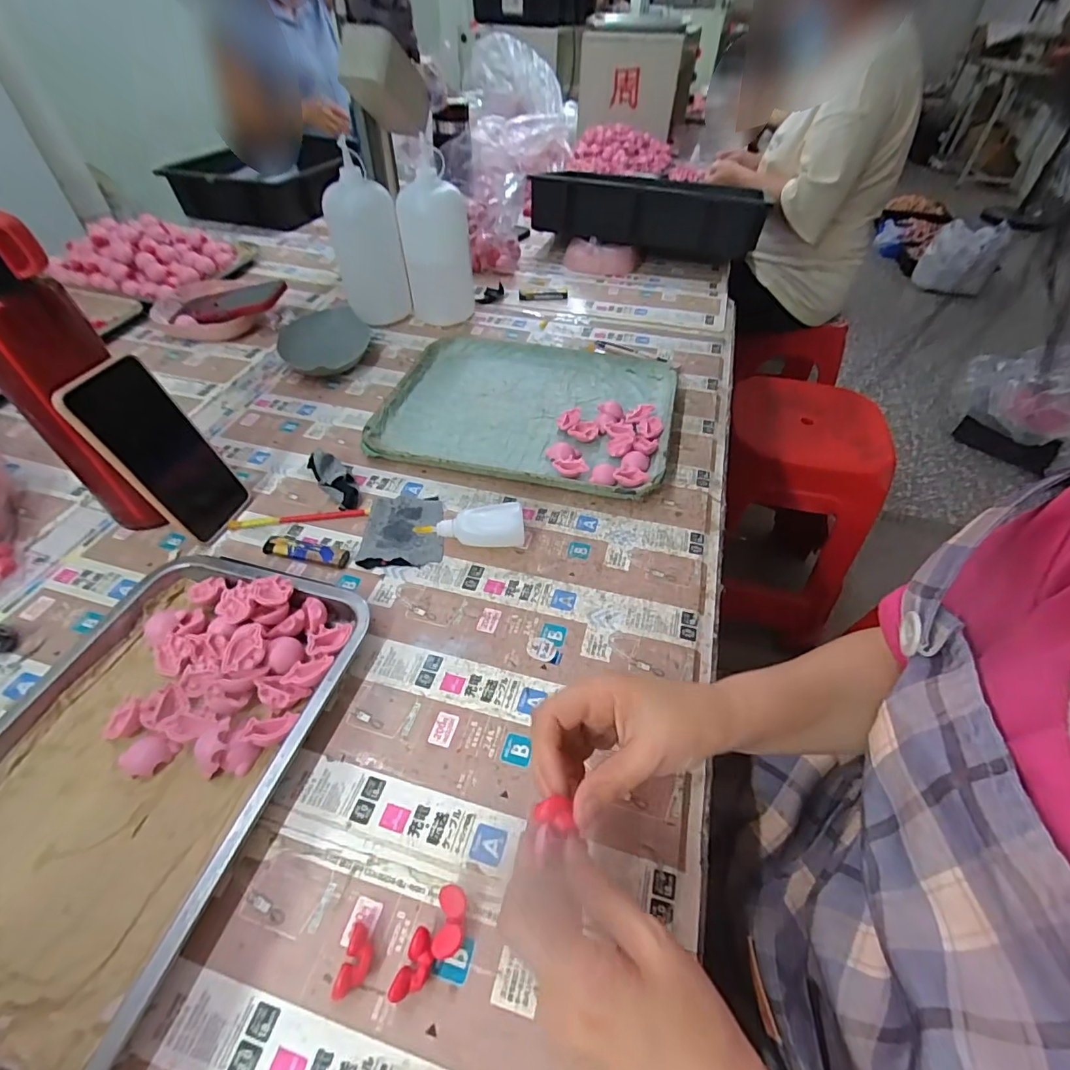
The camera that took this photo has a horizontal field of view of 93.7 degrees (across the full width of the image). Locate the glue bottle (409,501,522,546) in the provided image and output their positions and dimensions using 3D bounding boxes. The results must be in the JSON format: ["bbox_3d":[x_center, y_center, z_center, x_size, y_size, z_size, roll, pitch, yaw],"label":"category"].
[{"bbox_3d":[-0.062,-0.007,0.478,0.100,0.022,0.040,-2,47,-4],"label":"glue bottle"}]

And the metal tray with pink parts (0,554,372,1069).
[{"bbox_3d":[-0.281,0.145,0.345,0.230,0.031,0.306,13,48,10],"label":"metal tray with pink parts"}]

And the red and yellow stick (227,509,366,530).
[{"bbox_3d":[-0.238,-0.018,0.509,0.135,0.005,0.014,-7,48,-4],"label":"red and yellow stick"}]

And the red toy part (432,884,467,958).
[{"bbox_3d":[-0.047,0.216,0.280,0.016,0.014,0.032,2,47,0],"label":"red toy part"}]

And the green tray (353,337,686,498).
[{"bbox_3d":[-0.007,-0.160,0.616,0.335,0.019,0.262,11,48,9],"label":"green tray"}]

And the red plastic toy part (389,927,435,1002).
[{"bbox_3d":[-0.063,0.230,0.267,0.016,0.013,0.030,17,49,14],"label":"red plastic toy part"}]

